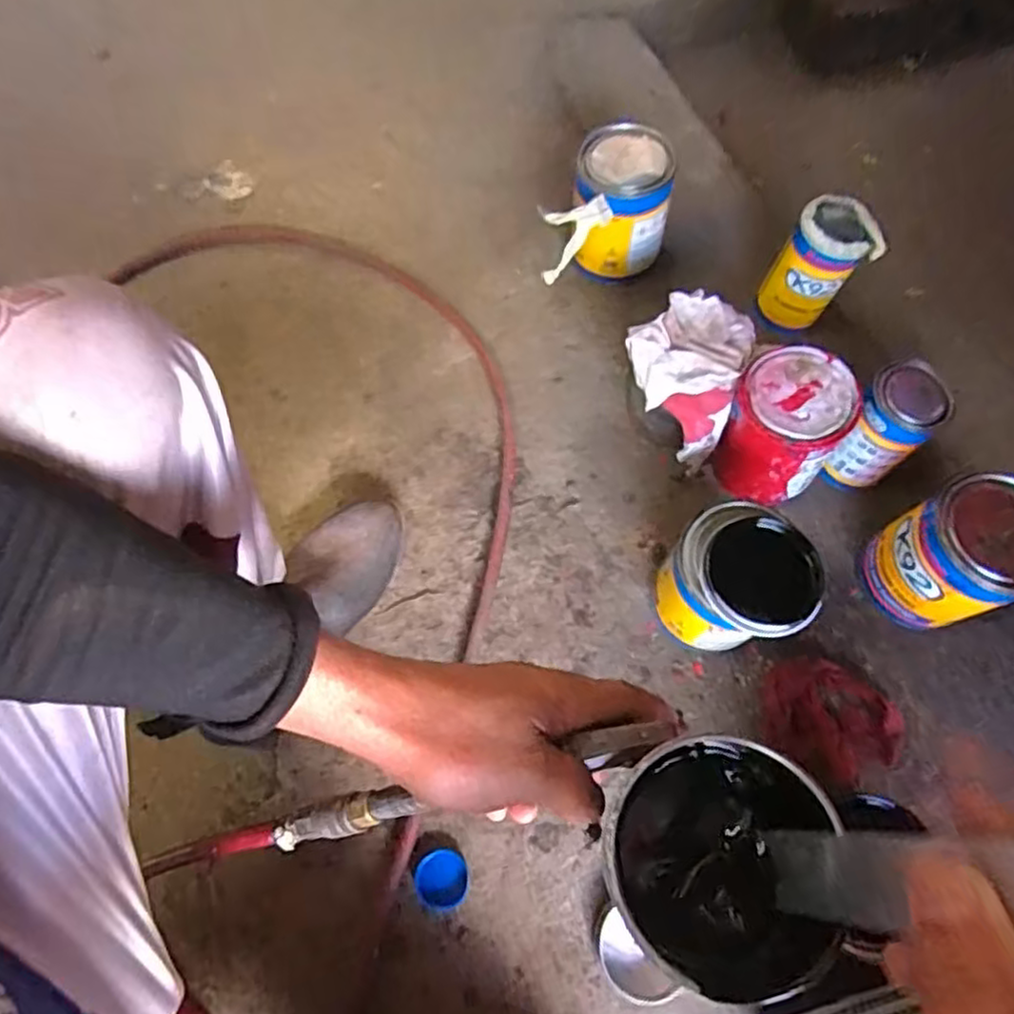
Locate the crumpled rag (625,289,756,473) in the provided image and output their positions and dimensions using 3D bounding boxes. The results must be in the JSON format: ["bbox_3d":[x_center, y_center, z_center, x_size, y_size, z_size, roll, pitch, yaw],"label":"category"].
[{"bbox_3d":[0.168,-0.132,0.684,0.108,0.060,0.144,20,70,8],"label":"crumpled rag"}]

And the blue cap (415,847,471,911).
[{"bbox_3d":[-0.055,0.316,0.604,0.045,0.015,0.046,0,69,0],"label":"blue cap"}]

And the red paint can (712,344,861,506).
[{"bbox_3d":[0.260,-0.076,0.681,0.103,0.119,0.106,0,69,0],"label":"red paint can"}]

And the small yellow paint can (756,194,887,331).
[{"bbox_3d":[0.331,-0.249,0.760,0.084,0.131,0.076,33,72,12],"label":"small yellow paint can"}]

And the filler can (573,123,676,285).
[{"bbox_3d":[0.126,-0.329,0.804,0.104,0.137,0.123,2,69,1],"label":"filler can"}]

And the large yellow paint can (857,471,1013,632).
[{"bbox_3d":[0.399,0.045,0.642,0.103,0.147,0.102,0,69,0],"label":"large yellow paint can"}]

